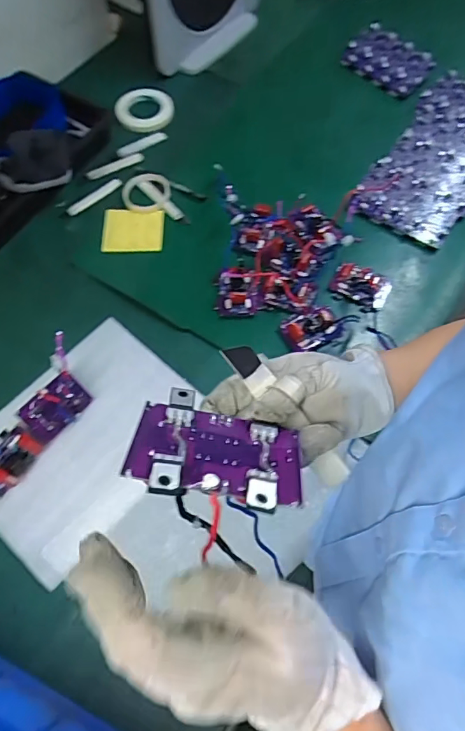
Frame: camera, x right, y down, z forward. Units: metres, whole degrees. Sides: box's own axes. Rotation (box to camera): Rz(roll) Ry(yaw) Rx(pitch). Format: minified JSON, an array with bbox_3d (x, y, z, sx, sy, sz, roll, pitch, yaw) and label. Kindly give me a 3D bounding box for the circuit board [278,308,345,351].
[{"bbox_3d":[0.134,-0.066,0.790,0.091,0.027,0.066,-25,68,-11],"label":"circuit board"}]

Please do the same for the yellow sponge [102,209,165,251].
[{"bbox_3d":[-0.187,-0.258,0.892,0.111,0.011,0.093,-2,66,-2],"label":"yellow sponge"}]

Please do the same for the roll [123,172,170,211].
[{"bbox_3d":[-0.169,-0.336,0.920,0.094,0.010,0.094,18,67,7],"label":"roll"}]

